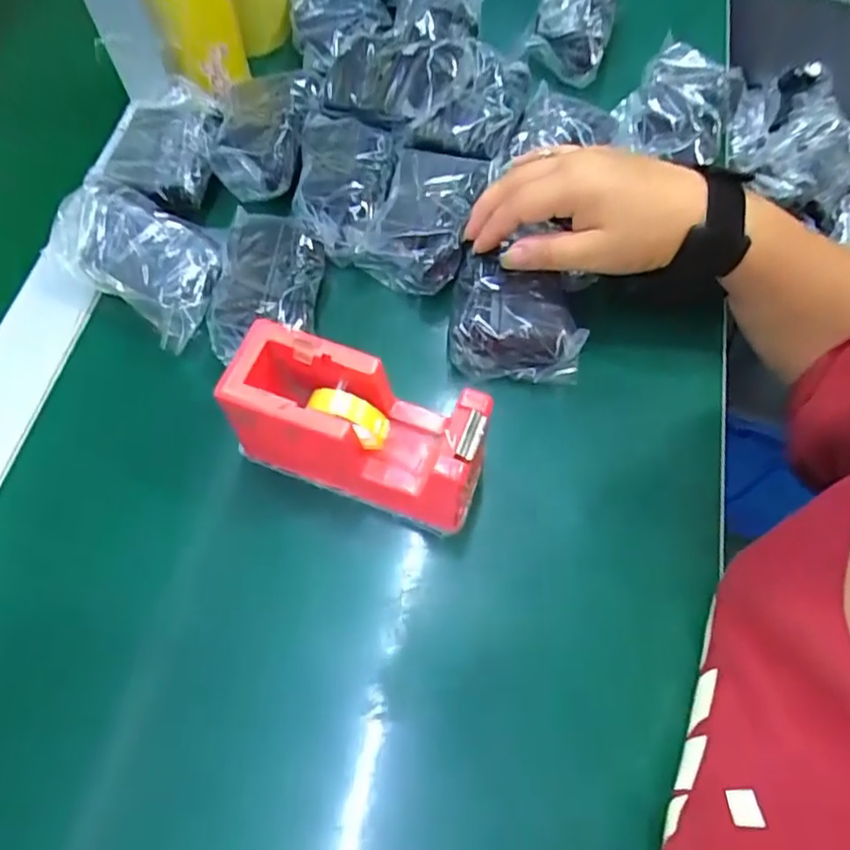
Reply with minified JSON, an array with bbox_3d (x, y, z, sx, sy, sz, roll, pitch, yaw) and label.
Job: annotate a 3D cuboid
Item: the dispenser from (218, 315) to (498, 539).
[{"bbox_3d":[-0.034,0.007,0.334,0.130,0.093,0.054,20,67,9],"label":"dispenser"}]

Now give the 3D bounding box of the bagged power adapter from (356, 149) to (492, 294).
[{"bbox_3d":[0.000,-0.139,0.418,0.065,0.031,0.100,16,67,8],"label":"bagged power adapter"}]

